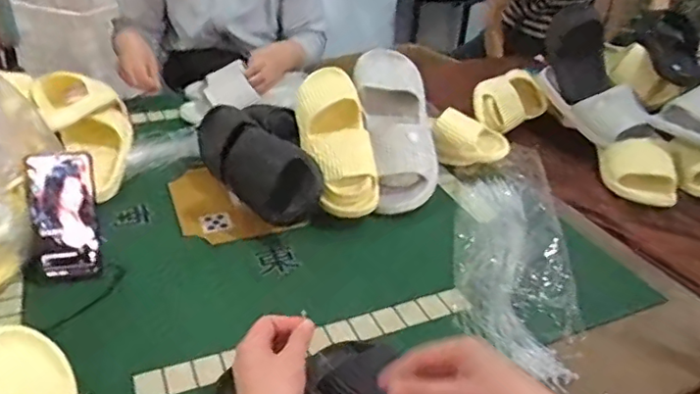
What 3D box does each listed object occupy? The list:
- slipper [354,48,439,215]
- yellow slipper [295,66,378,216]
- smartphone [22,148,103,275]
[{"bbox_3d":[0.077,-0.130,0.950,0.118,0.072,0.328,-1,66,-8],"label":"slipper"},{"bbox_3d":[-0.019,-0.090,0.887,0.101,0.065,0.250,-8,73,-19],"label":"yellow slipper"},{"bbox_3d":[-0.350,0.023,0.724,0.074,0.153,0.015,-8,11,-18],"label":"smartphone"}]

